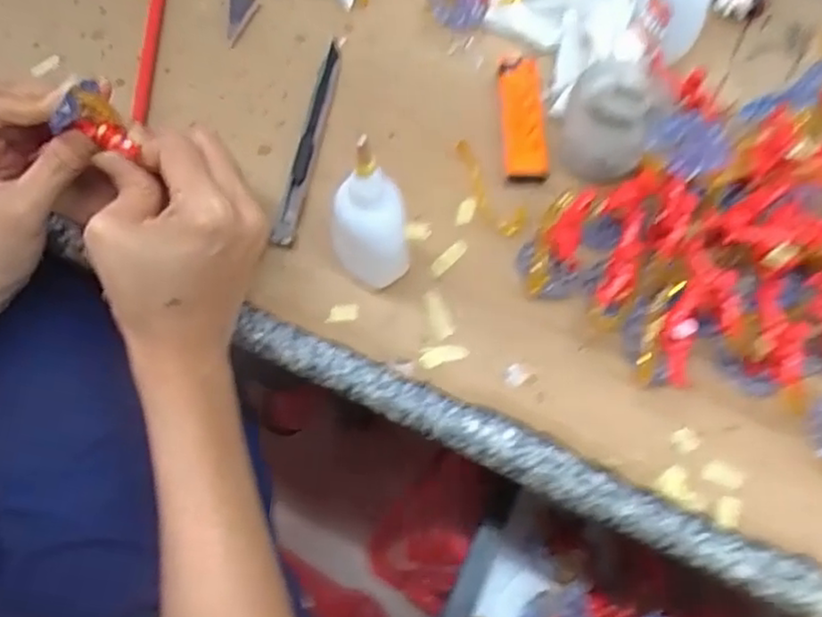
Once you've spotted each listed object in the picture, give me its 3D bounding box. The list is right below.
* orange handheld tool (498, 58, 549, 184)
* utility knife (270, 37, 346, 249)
[{"bbox_3d":[0.062,-0.108,0.388,0.023,0.008,0.079,-9,71,17],"label":"orange handheld tool"},{"bbox_3d":[-0.057,-0.100,0.393,0.011,0.010,0.143,9,68,3],"label":"utility knife"}]

